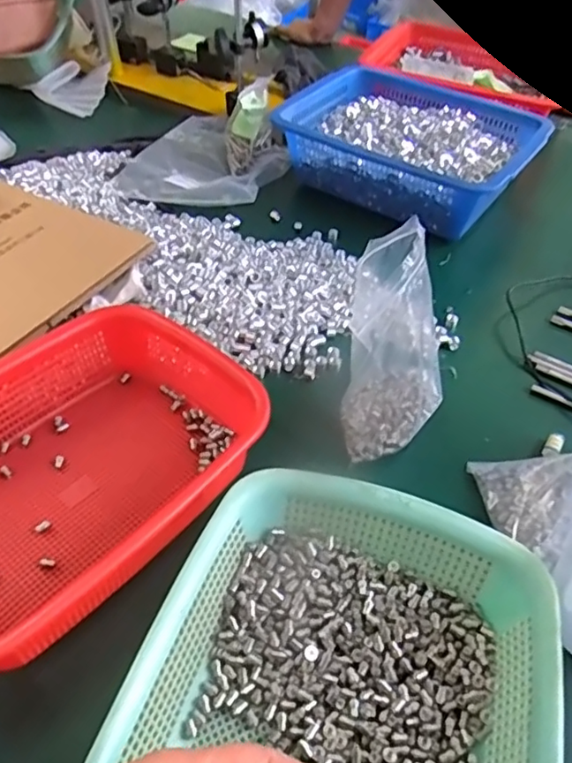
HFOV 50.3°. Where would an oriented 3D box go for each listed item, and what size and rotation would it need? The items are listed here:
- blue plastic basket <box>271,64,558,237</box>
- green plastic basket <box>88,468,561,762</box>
[{"bbox_3d":[0.168,-0.319,0.835,0.309,0.089,0.235,26,51,21],"label":"blue plastic basket"},{"bbox_3d":[0.028,0.194,0.350,0.222,0.070,0.273,15,48,11],"label":"green plastic basket"}]

